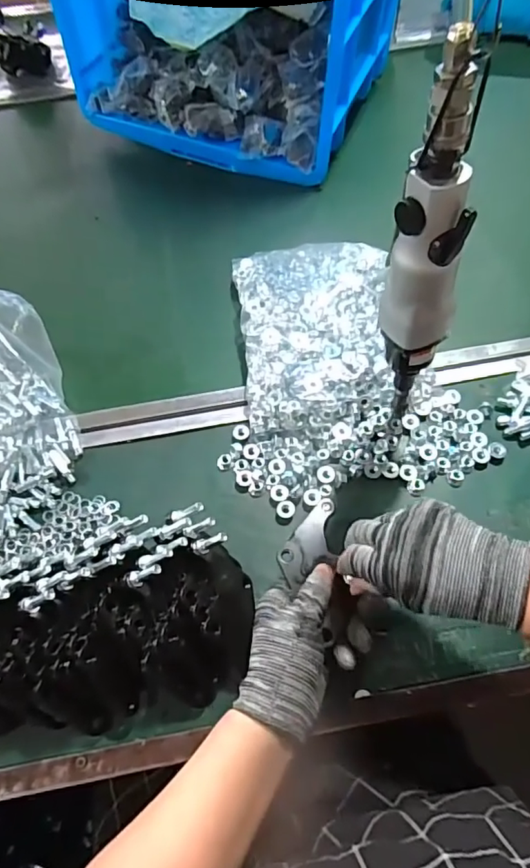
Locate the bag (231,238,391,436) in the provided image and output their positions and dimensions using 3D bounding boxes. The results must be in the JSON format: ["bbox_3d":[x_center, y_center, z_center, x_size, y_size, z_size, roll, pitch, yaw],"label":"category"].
[{"bbox_3d":[0.057,-0.117,0.554,0.167,0.040,0.238,-6,62,-1],"label":"bag"}]

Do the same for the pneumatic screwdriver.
[{"bbox_3d":[0.109,-0.108,0.350,0.053,0.258,0.043,22,65,13],"label":"pneumatic screwdriver"}]

